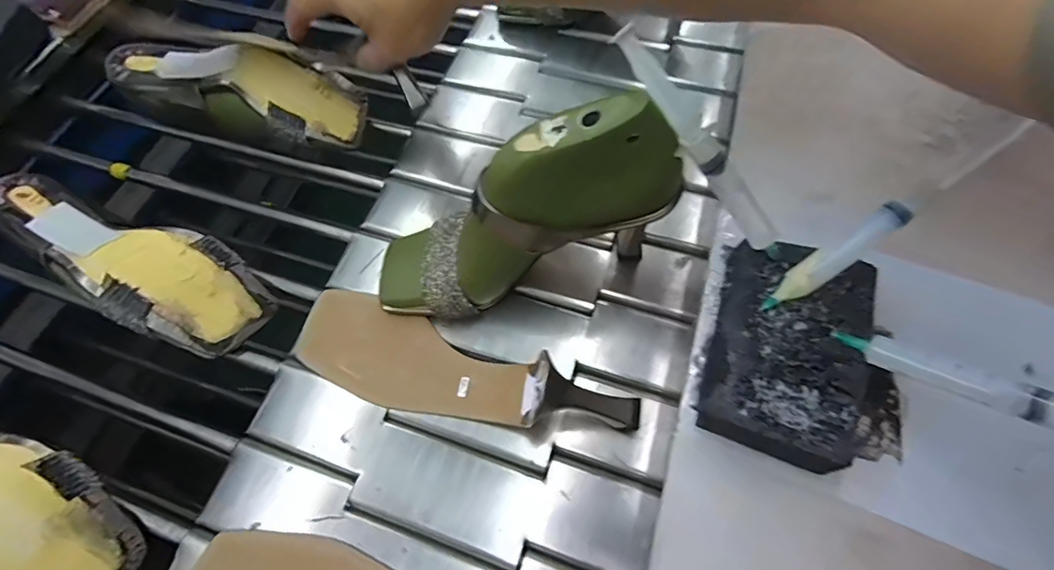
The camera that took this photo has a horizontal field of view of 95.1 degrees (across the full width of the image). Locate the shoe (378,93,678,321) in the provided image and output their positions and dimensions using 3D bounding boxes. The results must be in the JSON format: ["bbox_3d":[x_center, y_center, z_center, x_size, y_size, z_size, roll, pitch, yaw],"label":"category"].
[{"bbox_3d":[-0.013,-0.044,0.333,0.239,0.116,0.071,-28,58,34],"label":"shoe"}]

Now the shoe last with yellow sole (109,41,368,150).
[{"bbox_3d":[-0.278,-0.186,0.461,0.234,0.070,0.077,10,64,-1],"label":"shoe last with yellow sole"}]

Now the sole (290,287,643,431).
[{"bbox_3d":[-0.054,0.059,0.348,0.268,0.058,0.074,17,65,10],"label":"sole"}]

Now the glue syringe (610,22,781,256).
[{"bbox_3d":[0.102,-0.077,0.279,0.160,0.016,0.019,48,71,-14],"label":"glue syringe"}]

